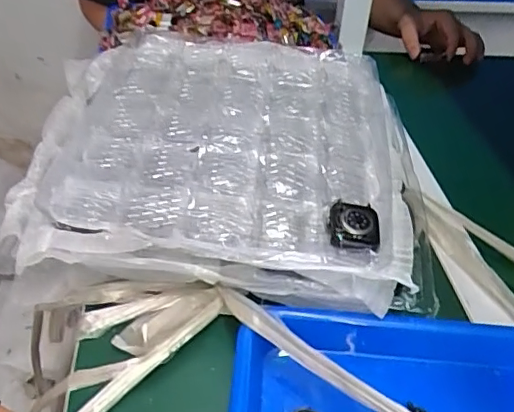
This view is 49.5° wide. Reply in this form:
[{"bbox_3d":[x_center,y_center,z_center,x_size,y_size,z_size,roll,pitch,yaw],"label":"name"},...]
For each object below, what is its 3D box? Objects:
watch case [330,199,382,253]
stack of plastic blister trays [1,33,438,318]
[{"bbox_3d":[0.073,0.012,0.420,0.036,0.010,0.049,6,38,4],"label":"watch case"},{"bbox_3d":[-0.029,-0.054,0.524,0.340,0.083,0.334,5,38,2],"label":"stack of plastic blister trays"}]

